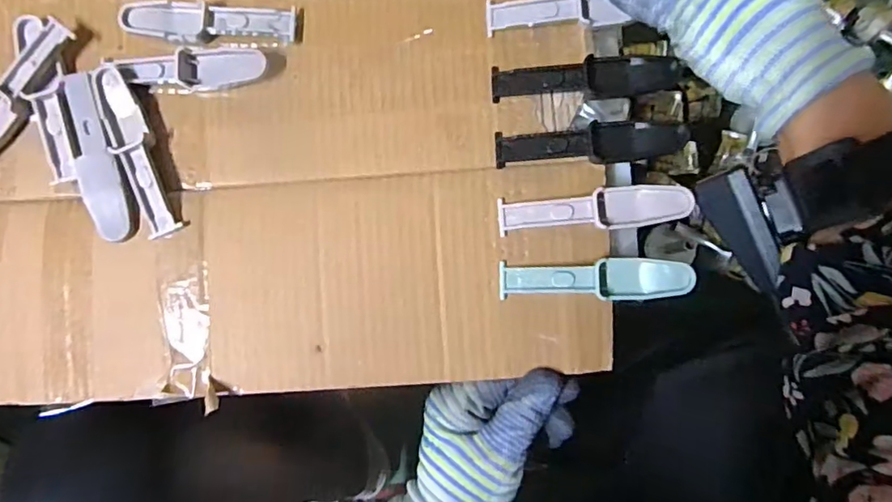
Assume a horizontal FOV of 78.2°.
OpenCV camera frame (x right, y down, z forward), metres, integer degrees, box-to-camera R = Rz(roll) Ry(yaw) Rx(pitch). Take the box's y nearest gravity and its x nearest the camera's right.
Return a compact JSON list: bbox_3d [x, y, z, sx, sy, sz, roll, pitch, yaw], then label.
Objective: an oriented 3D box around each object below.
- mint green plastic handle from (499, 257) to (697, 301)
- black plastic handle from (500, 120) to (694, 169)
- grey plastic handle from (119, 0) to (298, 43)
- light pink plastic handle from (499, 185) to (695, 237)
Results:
[{"bbox_3d":[0.082,0.016,0.304,0.103,0.010,0.022,-2,86,3],"label":"mint green plastic handle"},{"bbox_3d":[0.081,-0.061,0.307,0.104,0.012,0.021,-5,85,3],"label":"black plastic handle"},{"bbox_3d":[-0.142,-0.136,0.328,0.104,0.010,0.024,5,86,3],"label":"grey plastic handle"},{"bbox_3d":[0.081,-0.023,0.303,0.102,0.009,0.022,-5,85,3],"label":"light pink plastic handle"}]

